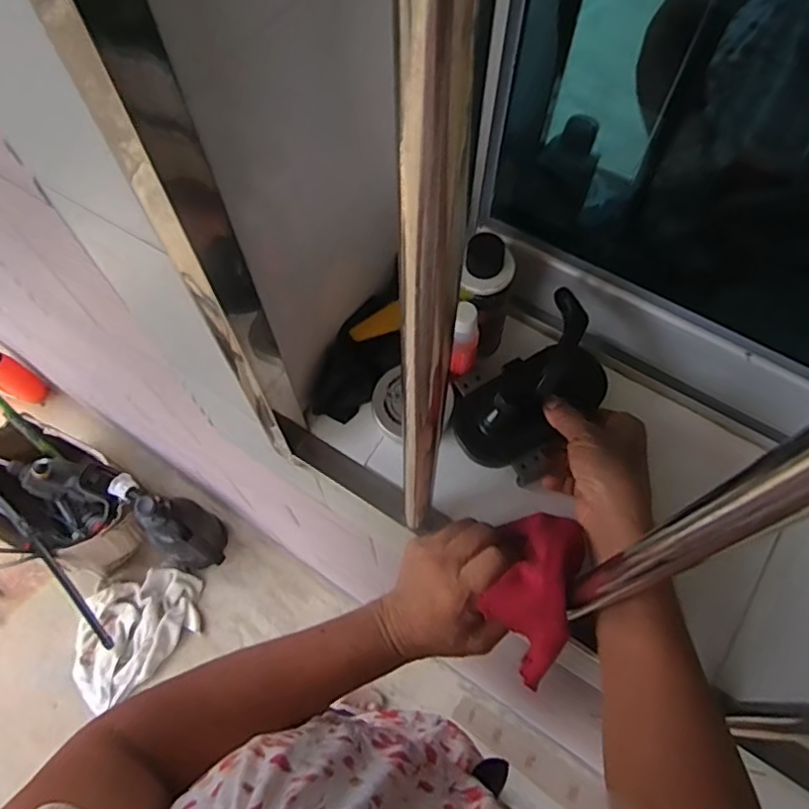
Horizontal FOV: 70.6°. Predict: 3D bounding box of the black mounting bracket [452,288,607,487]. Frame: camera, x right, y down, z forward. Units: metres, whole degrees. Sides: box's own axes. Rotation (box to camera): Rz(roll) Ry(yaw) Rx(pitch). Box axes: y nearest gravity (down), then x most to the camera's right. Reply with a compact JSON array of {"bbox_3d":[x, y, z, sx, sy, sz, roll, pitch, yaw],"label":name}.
[{"bbox_3d":[0.104,-0.027,0.444,0.098,0.082,0.135,39,70,17],"label":"black mounting bracket"}]

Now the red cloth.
[{"bbox_3d":[0.085,0.126,0.387,0.053,0.065,0.102,18,65,9],"label":"red cloth"}]

